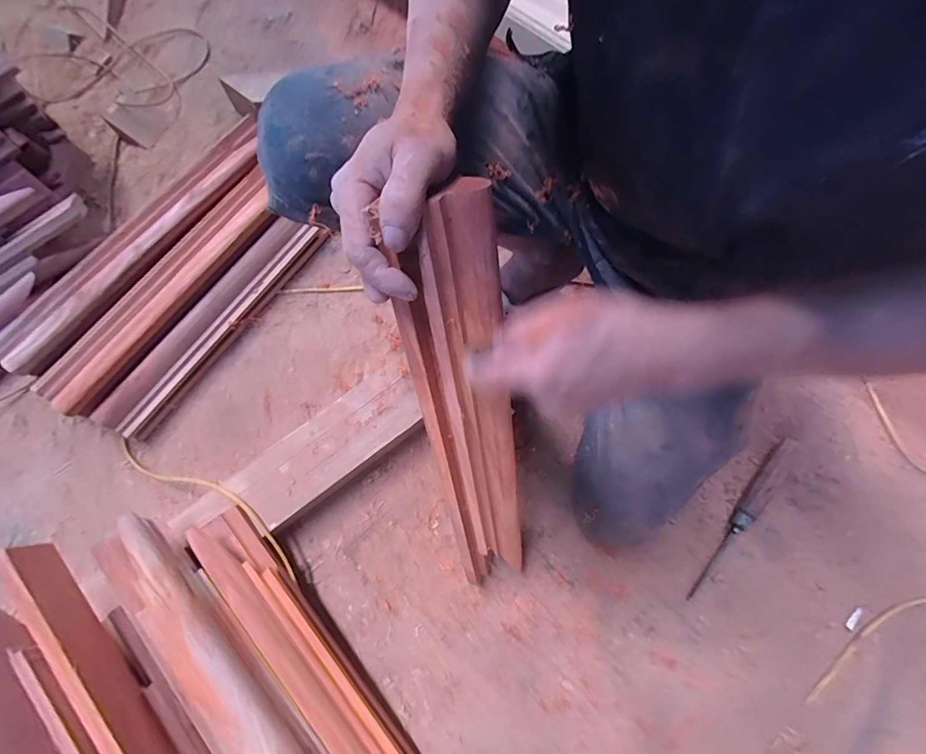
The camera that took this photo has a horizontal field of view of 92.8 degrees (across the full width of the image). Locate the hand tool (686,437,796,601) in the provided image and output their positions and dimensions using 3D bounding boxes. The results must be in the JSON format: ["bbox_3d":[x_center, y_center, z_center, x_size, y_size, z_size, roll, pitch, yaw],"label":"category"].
[{"bbox_3d":[0.415,0.207,0.654,0.020,0.030,0.279,35,80,10],"label":"hand tool"}]

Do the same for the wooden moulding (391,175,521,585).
[{"bbox_3d":[0.010,0.071,0.427,0.080,0.481,0.023,-10,41,-1],"label":"wooden moulding"}]

